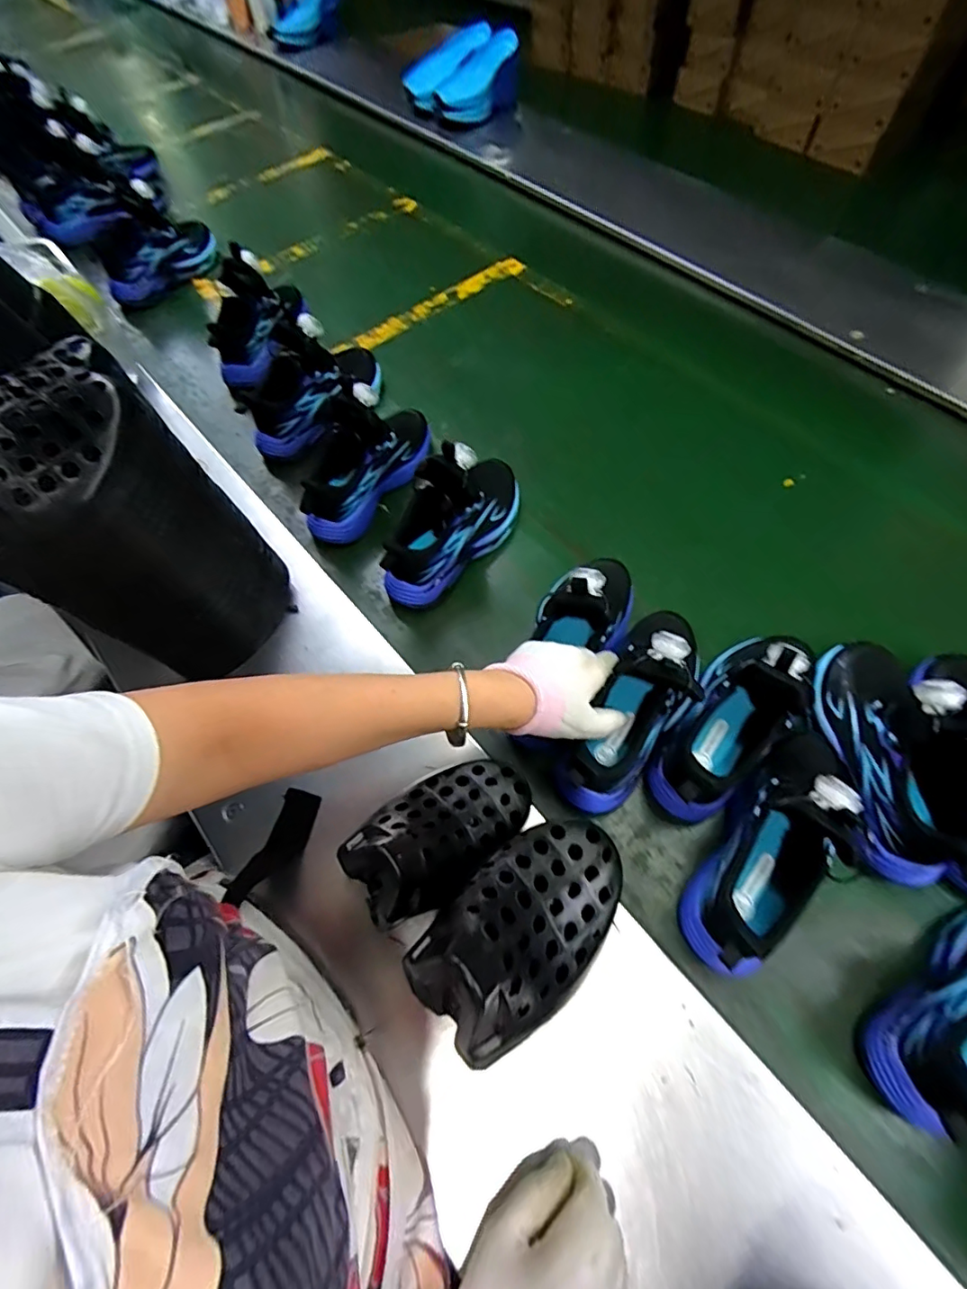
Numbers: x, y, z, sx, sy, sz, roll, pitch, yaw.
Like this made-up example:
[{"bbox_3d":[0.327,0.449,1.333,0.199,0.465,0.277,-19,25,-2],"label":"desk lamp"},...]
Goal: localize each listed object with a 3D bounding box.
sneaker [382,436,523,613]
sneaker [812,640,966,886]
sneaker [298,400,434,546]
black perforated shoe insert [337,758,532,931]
[{"bbox_3d":[-0.031,-0.146,0.592,0.071,0.126,0.215,36,70,17],"label":"sneaker"},{"bbox_3d":[0.356,0.081,0.450,0.094,0.109,0.209,-7,64,-2],"label":"sneaker"},{"bbox_3d":[-0.145,-0.223,0.634,0.074,0.119,0.199,29,68,14],"label":"sneaker"},{"bbox_3d":[-0.027,0.117,0.349,0.126,0.064,0.073,-37,68,-16],"label":"black perforated shoe insert"}]

